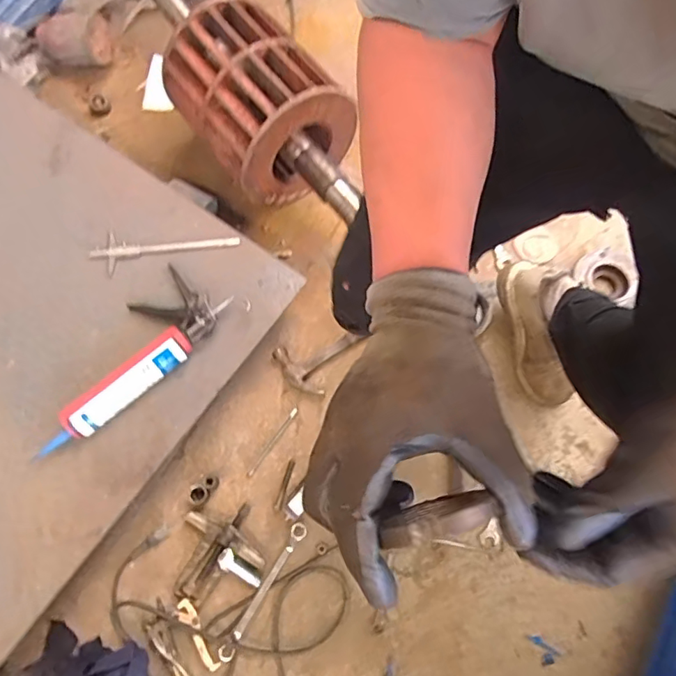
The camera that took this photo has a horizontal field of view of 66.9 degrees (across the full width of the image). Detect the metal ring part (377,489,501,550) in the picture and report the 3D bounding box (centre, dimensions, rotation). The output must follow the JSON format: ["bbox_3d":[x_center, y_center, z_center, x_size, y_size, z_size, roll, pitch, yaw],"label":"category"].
[{"bbox_3d":[0.051,0.095,0.273,0.067,0.071,0.015,-15,72,-7],"label":"metal ring part"}]

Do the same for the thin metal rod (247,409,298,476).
[{"bbox_3d":[-0.127,0.203,1.001,0.010,0.012,0.156,33,73,10],"label":"thin metal rod"}]

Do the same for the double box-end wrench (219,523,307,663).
[{"bbox_3d":[-0.131,0.447,0.908,0.026,0.014,0.253,30,73,9],"label":"double box-end wrench"}]

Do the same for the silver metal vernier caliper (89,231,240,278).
[{"bbox_3d":[-0.344,-0.182,1.022,0.287,0.012,0.085,-8,71,-4],"label":"silver metal vernier caliper"}]

